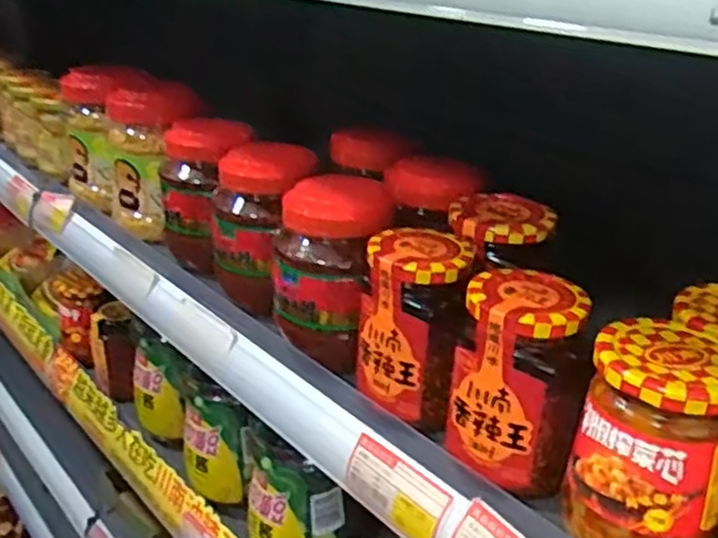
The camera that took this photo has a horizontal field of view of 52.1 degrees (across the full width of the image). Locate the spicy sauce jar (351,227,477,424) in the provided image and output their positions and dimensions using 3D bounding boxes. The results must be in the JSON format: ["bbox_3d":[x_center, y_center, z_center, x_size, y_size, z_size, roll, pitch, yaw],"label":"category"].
[{"bbox_3d":[0.029,0.029,0.424,0.058,0.089,0.063,9,27,16],"label":"spicy sauce jar"}]

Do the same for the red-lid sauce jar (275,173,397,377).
[{"bbox_3d":[-0.019,-0.002,0.477,0.061,0.110,0.060,12,28,21],"label":"red-lid sauce jar"}]

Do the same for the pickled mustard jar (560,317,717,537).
[{"bbox_3d":[0.133,0.079,0.330,0.063,0.091,0.063,16,30,27],"label":"pickled mustard jar"}]

